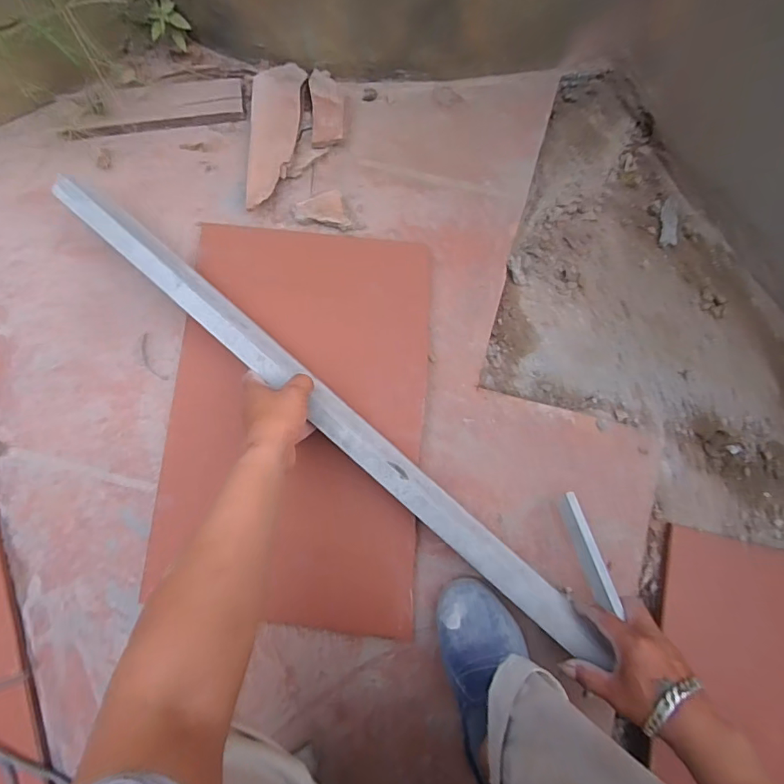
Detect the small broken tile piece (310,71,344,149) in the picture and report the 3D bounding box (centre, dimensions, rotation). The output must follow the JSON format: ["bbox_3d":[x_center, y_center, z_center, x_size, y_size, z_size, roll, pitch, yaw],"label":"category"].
[{"bbox_3d":[-0.091,-0.394,0.640,0.044,0.013,0.111,-2,77,-16],"label":"small broken tile piece"}]

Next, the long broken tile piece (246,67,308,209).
[{"bbox_3d":[-0.166,-0.351,0.622,0.064,0.023,0.205,7,83,3],"label":"long broken tile piece"}]

